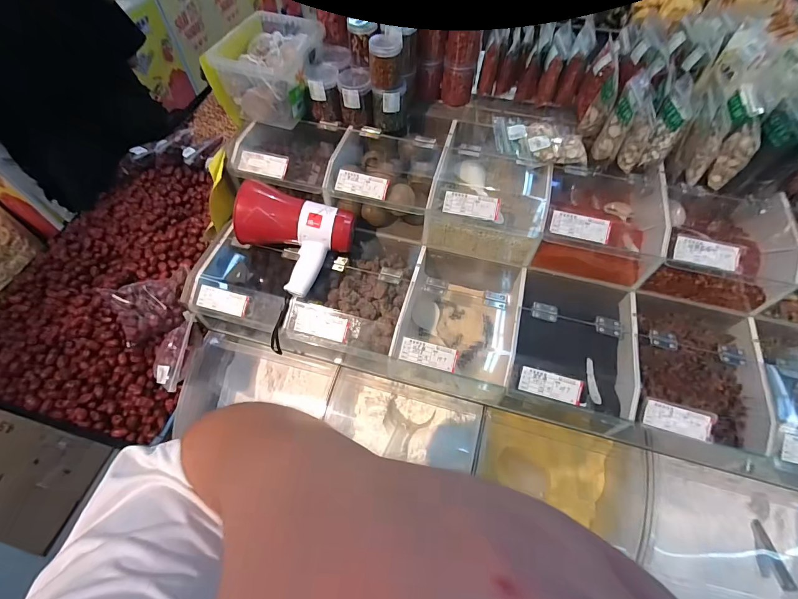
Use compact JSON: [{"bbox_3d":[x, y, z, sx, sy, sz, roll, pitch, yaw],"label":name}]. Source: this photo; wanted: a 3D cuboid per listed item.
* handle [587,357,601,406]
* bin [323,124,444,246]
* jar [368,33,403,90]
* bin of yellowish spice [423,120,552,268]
[{"bbox_3d":[0.338,0.144,0.663,0.016,0.019,0.110,16,32,10],"label":"handle"},{"bbox_3d":[-0.022,-0.235,0.762,0.194,0.122,0.176,14,59,9],"label":"bin"},{"bbox_3d":[-0.024,-0.420,0.675,0.055,0.064,0.060,-4,57,-2],"label":"jar"},{"bbox_3d":[0.175,-0.205,0.740,0.201,0.119,0.216,13,59,9],"label":"bin of yellowish spice"}]

